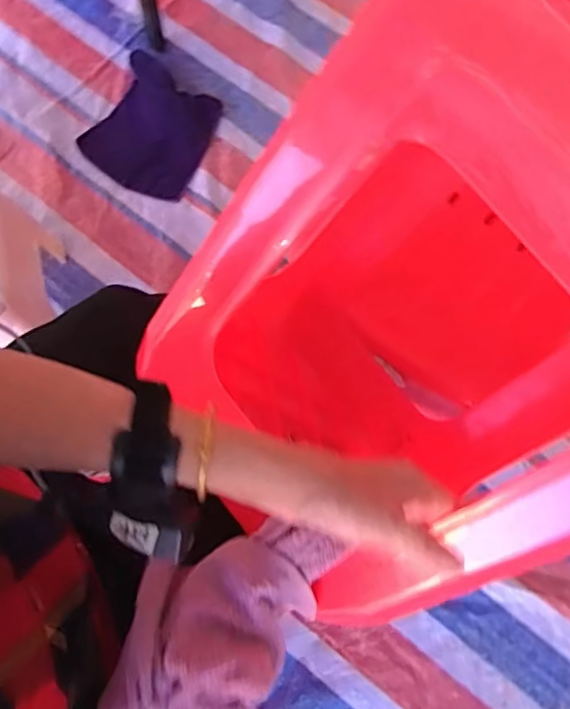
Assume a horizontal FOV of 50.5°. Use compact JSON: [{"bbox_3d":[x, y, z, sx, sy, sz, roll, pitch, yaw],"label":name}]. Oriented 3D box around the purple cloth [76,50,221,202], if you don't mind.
[{"bbox_3d":[-0.260,-0.461,1.219,0.237,0.014,0.286,25,75,6],"label":"purple cloth"}]

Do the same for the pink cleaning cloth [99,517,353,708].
[{"bbox_3d":[-0.047,0.175,0.380,0.098,0.040,0.168,32,76,8],"label":"pink cleaning cloth"}]

